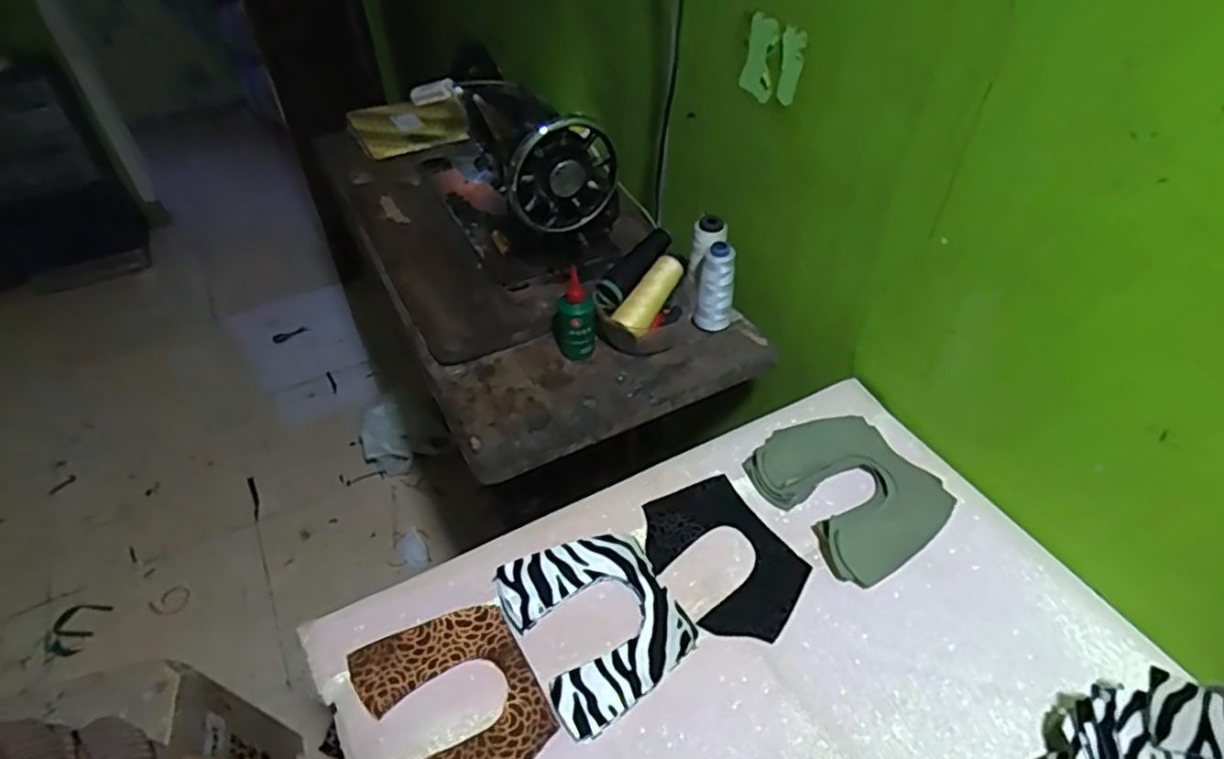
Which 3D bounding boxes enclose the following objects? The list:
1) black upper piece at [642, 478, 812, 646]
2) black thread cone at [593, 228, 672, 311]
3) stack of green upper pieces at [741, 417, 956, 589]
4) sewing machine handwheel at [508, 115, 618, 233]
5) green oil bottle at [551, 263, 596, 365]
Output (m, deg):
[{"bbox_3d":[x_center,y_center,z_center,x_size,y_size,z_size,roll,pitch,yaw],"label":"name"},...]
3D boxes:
[{"bbox_3d":[0.102,0.164,0.635,0.113,0.008,0.156,-28,56,-23],"label":"black upper piece"},{"bbox_3d":[0.026,-0.136,0.837,0.042,0.032,0.134,33,74,31],"label":"black thread cone"},{"bbox_3d":[0.231,0.107,0.667,0.140,0.032,0.160,-25,49,-21],"label":"stack of green upper pieces"},{"bbox_3d":[-0.056,-0.236,0.802,0.124,0.138,0.025,-16,47,-15],"label":"sewing machine handwheel"},{"bbox_3d":[-0.046,-0.072,0.805,0.043,0.107,0.040,27,52,27],"label":"green oil bottle"}]

